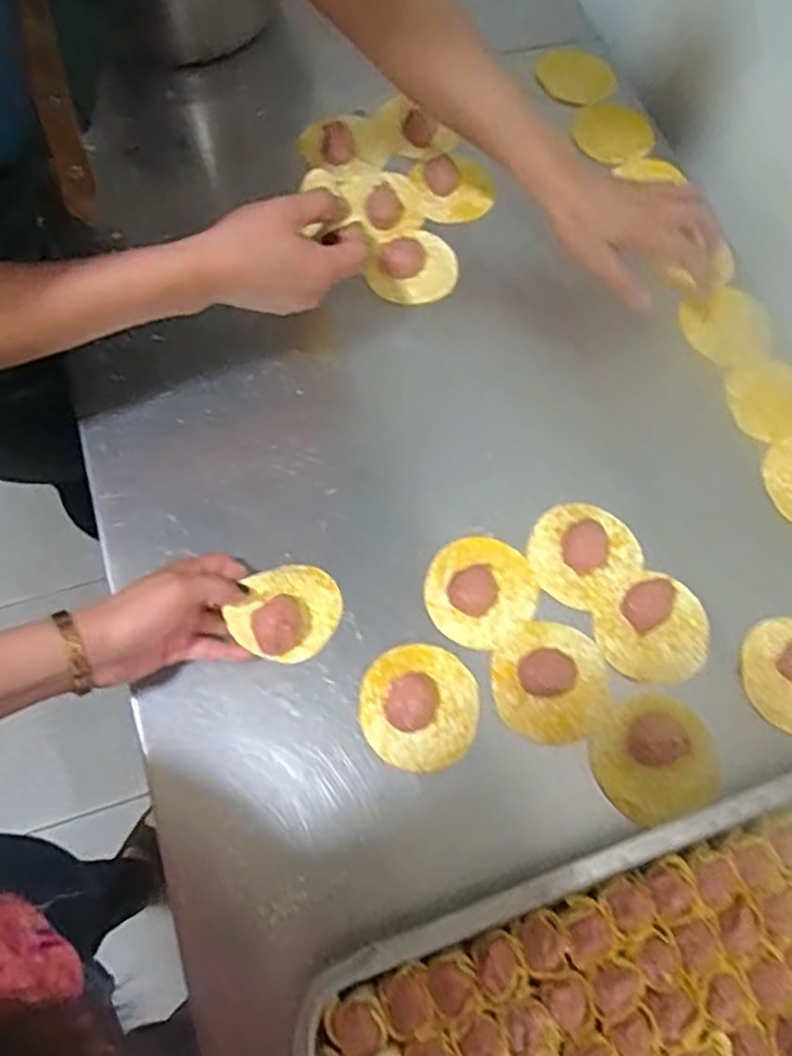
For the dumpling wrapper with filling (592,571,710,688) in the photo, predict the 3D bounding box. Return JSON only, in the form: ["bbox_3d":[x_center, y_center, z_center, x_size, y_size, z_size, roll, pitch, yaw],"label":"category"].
[{"bbox_3d":[0.189,0.074,0.529,0.080,0.019,0.073,1,67,-3],"label":"dumpling wrapper with filling"}]

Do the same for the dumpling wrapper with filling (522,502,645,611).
[{"bbox_3d":[0.143,0.017,0.551,0.085,0.014,0.079,-34,73,-16],"label":"dumpling wrapper with filling"}]

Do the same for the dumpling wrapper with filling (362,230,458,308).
[{"bbox_3d":[0.020,-0.235,0.653,0.064,0.030,0.084,30,69,9],"label":"dumpling wrapper with filling"}]

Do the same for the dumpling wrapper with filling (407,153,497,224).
[{"bbox_3d":[0.053,-0.321,0.690,0.066,0.023,0.070,-15,69,-10],"label":"dumpling wrapper with filling"}]

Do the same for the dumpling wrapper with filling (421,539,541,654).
[{"bbox_3d":[0.063,0.042,0.532,0.084,0.020,0.077,1,67,-3],"label":"dumpling wrapper with filling"}]

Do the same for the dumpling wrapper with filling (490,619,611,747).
[{"bbox_3d":[0.110,0.104,0.506,0.083,0.023,0.080,1,67,-3],"label":"dumpling wrapper with filling"}]

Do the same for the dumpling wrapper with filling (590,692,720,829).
[{"bbox_3d":[0.178,0.155,0.494,0.082,0.020,0.078,1,67,-3],"label":"dumpling wrapper with filling"}]

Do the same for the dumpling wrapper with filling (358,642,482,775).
[{"bbox_3d":[0.017,0.118,0.497,0.080,0.023,0.085,1,67,-3],"label":"dumpling wrapper with filling"}]

